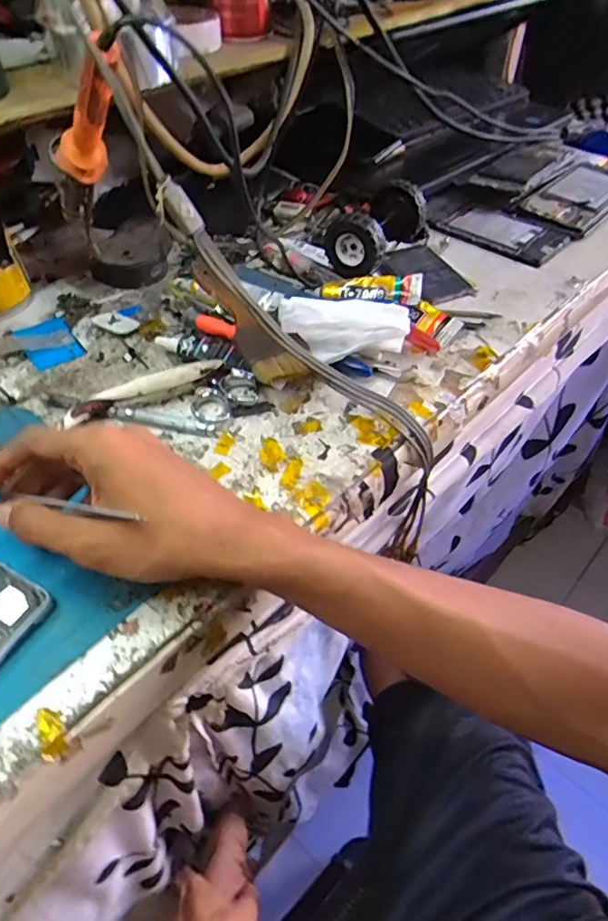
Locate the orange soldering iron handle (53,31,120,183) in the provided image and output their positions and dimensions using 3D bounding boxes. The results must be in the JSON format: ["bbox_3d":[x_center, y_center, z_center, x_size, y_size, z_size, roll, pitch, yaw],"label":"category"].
[{"bbox_3d":[-0.138,-0.229,0.359,0.029,0.110,0.024,-43,101,-30],"label":"orange soldering iron handle"}]

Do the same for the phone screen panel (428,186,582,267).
[{"bbox_3d":[0.195,-0.239,0.555,0.081,0.010,0.140,-38,57,-20],"label":"phone screen panel"}]

